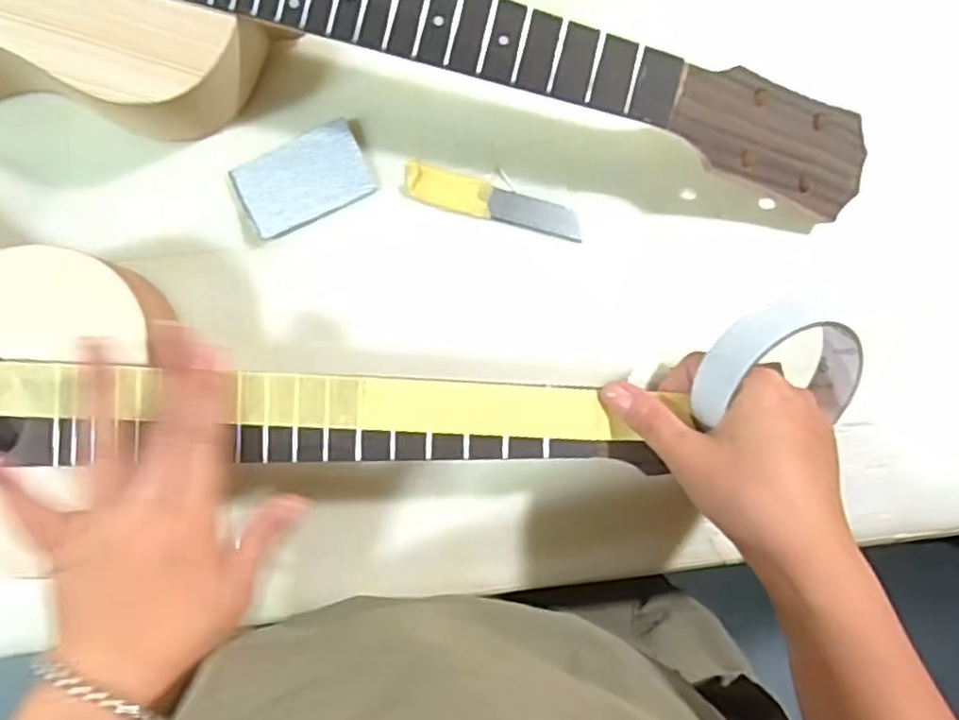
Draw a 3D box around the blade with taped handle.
[{"bbox_3d":[0.009,-0.087,0.413,0.099,0.006,0.020,13,91,-4],"label":"blade with taped handle"}]

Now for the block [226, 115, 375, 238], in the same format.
[{"bbox_3d":[-0.094,-0.097,0.402,0.068,0.008,0.042,-25,93,-2],"label":"block"}]

